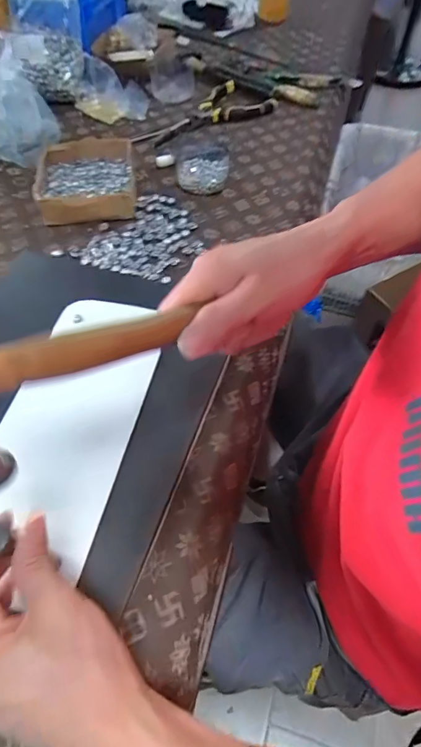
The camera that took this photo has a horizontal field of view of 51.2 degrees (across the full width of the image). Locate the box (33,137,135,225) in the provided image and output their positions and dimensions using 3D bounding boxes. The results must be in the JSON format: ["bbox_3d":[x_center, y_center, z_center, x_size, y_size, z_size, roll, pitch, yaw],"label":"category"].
[{"bbox_3d":[-0.174,-0.275,0.620,0.131,0.037,0.152,-7,55,-6],"label":"box"}]

